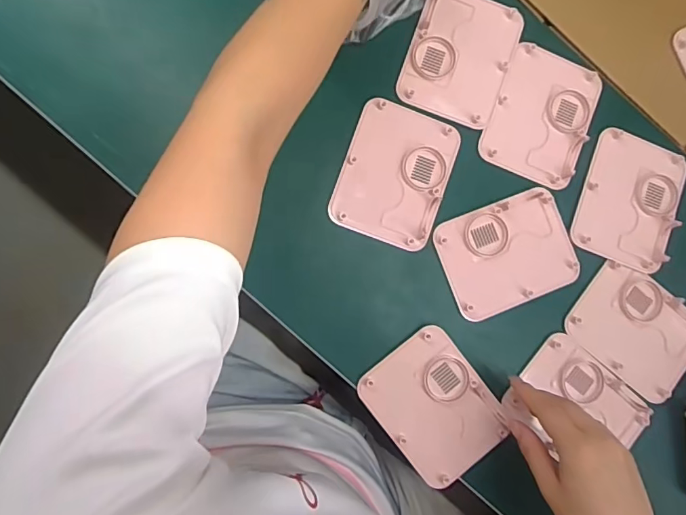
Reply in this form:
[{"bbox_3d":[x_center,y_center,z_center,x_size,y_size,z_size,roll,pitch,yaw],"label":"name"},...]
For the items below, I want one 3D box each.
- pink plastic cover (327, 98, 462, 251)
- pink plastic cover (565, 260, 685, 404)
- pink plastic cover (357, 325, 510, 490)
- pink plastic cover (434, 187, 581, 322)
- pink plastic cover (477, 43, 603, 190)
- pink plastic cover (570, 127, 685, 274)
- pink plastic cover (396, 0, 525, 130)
[{"bbox_3d":[0.049,-0.077,0.474,0.096,0.008,0.125,20,85,-5],"label":"pink plastic cover"},{"bbox_3d":[0.285,0.069,0.491,0.124,0.008,0.092,38,84,-4],"label":"pink plastic cover"},{"bbox_3d":[0.083,0.137,0.464,0.094,0.012,0.125,-37,92,-7],"label":"pink plastic cover"},{"bbox_3d":[0.157,-0.004,0.482,0.125,0.008,0.096,-22,90,-7],"label":"pink plastic cover"},{"bbox_3d":[0.194,-0.137,0.494,0.093,0.006,0.125,22,85,-5],"label":"pink plastic cover"},{"bbox_3d":[0.281,-0.056,0.496,0.095,0.008,0.124,19,85,-5],"label":"pink plastic cover"},{"bbox_3d":[0.112,-0.194,0.486,0.095,0.006,0.123,20,85,-5],"label":"pink plastic cover"}]

